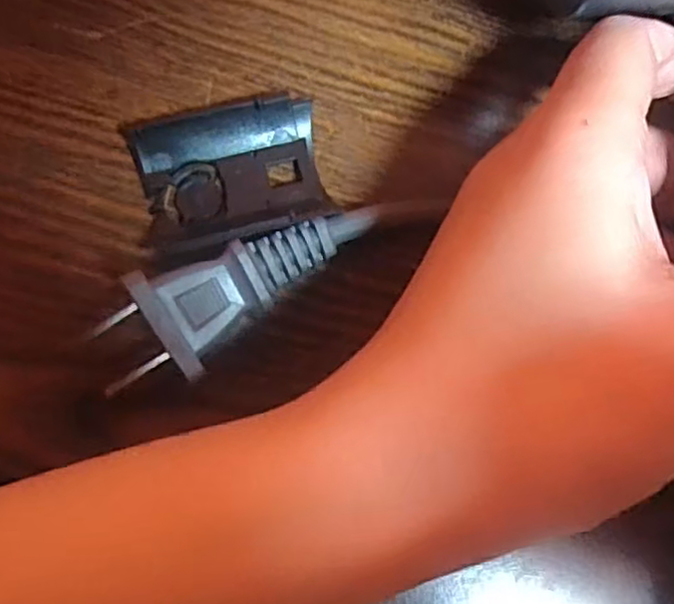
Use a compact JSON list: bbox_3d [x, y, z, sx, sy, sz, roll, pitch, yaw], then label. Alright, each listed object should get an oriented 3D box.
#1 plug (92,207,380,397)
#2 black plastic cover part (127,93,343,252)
[{"bbox_3d":[-0.020,-0.001,0.155,0.067,0.024,0.022,-21,88,-6],"label":"plug"},{"bbox_3d":[-0.024,-0.031,0.164,0.041,0.011,0.033,-13,87,-6],"label":"black plastic cover part"}]

